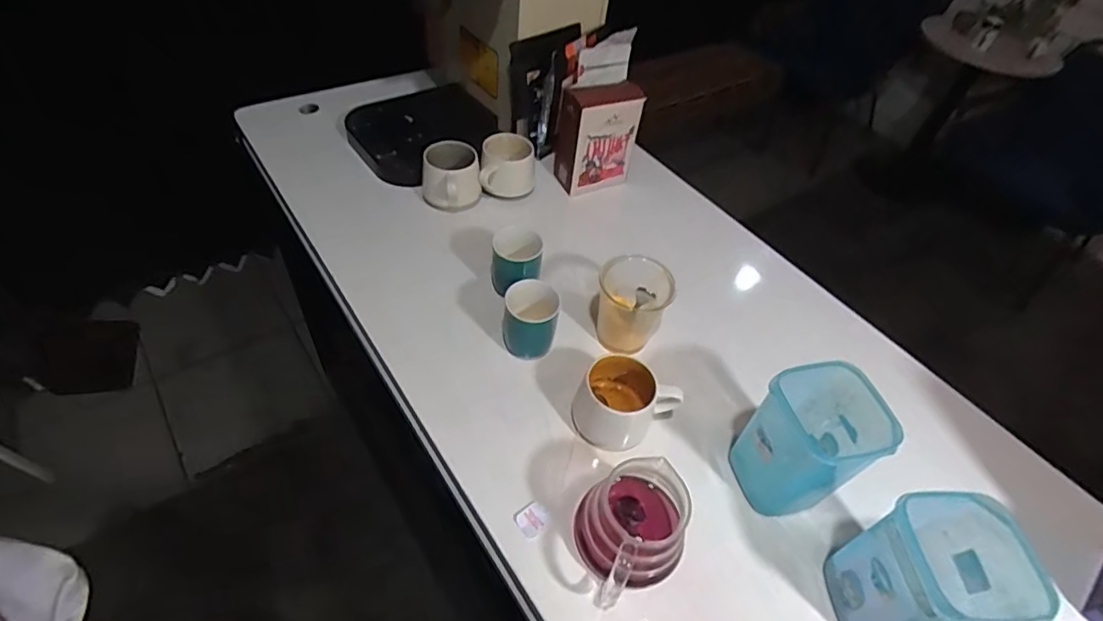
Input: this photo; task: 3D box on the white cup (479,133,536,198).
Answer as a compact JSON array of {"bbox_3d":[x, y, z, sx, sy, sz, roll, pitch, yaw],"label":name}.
[{"bbox_3d":[-0.068,-0.223,0.853,0.082,0.062,0.086,3,49,-3],"label":"white cup"}]

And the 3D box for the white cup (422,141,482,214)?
[{"bbox_3d":[-0.151,-0.195,0.819,0.086,0.070,0.101,-4,49,-9],"label":"white cup"}]

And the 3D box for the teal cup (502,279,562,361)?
[{"bbox_3d":[-0.025,0.009,0.670,0.064,0.081,0.060,3,49,-3],"label":"teal cup"}]

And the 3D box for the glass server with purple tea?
[{"bbox_3d":[0.075,0.202,0.509,0.088,0.090,0.098,-9,50,-13],"label":"glass server with purple tea"}]

